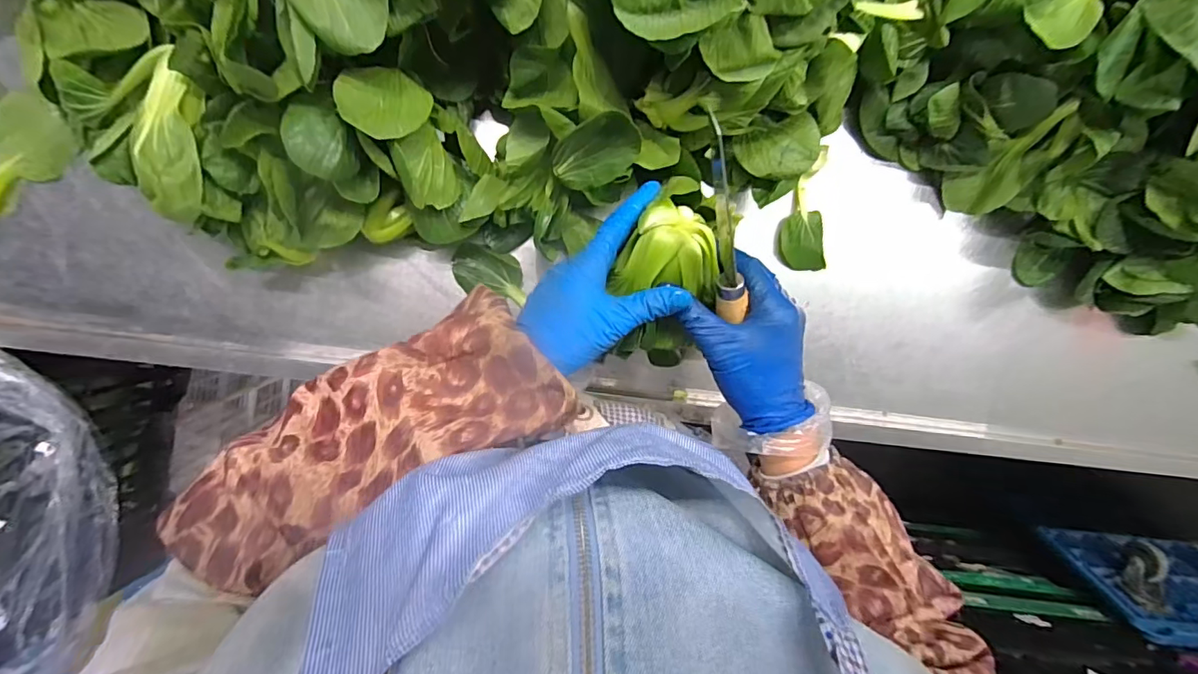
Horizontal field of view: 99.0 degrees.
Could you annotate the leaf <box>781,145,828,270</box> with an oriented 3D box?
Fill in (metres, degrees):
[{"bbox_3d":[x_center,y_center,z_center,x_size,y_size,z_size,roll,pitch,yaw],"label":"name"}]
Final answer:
[{"bbox_3d":[0.191,-0.116,0.479,0.042,0.020,0.108,-6,98,-4],"label":"leaf"}]

